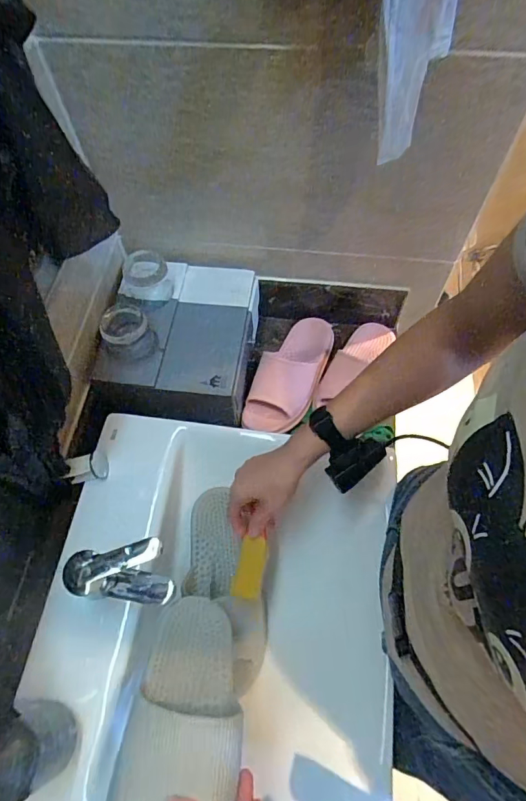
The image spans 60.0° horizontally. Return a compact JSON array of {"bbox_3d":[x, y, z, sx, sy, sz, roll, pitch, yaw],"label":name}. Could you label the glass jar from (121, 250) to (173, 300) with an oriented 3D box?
[{"bbox_3d":[-0.193,-0.203,0.752,0.078,0.056,0.065,-23,65,-9],"label":"glass jar"}]

